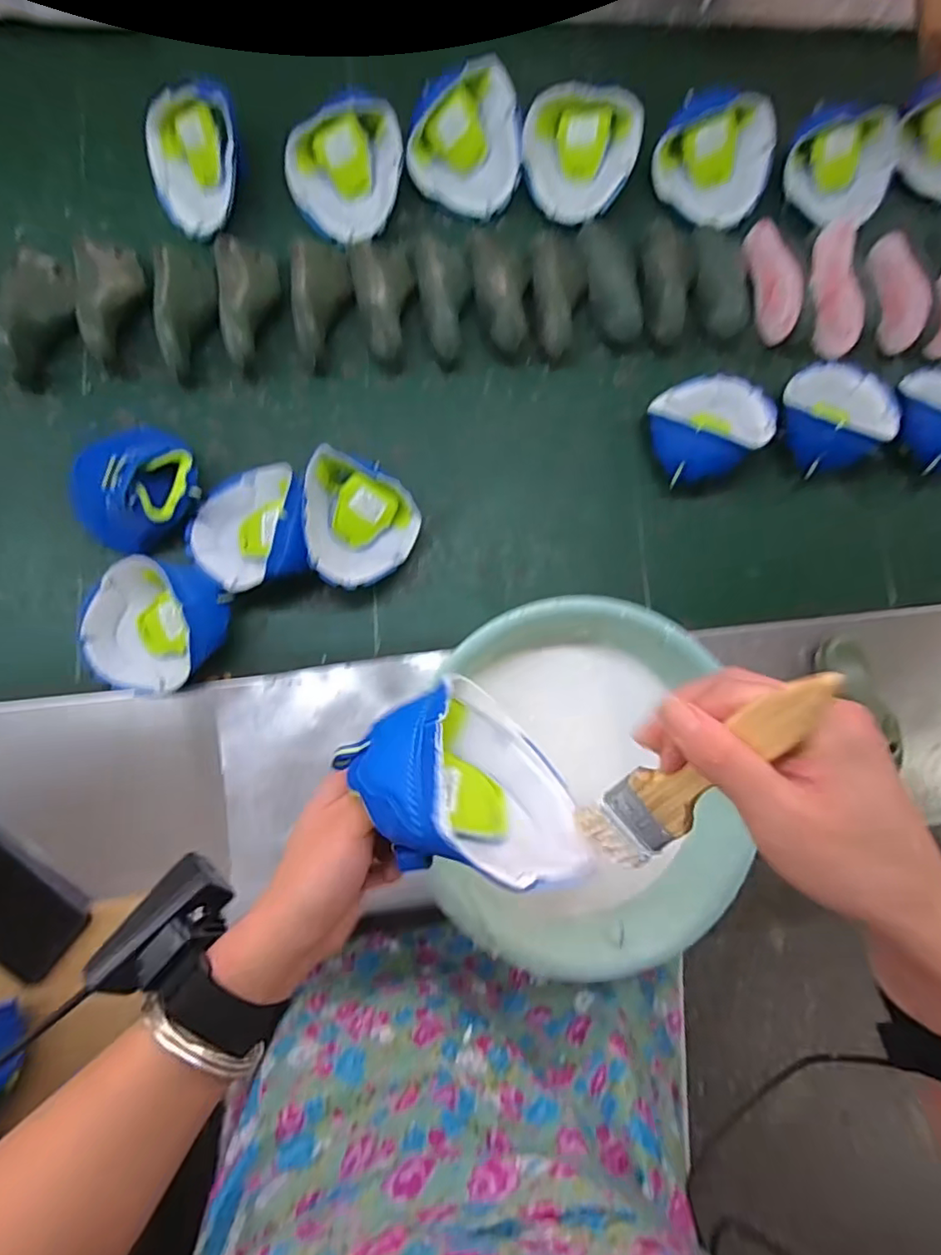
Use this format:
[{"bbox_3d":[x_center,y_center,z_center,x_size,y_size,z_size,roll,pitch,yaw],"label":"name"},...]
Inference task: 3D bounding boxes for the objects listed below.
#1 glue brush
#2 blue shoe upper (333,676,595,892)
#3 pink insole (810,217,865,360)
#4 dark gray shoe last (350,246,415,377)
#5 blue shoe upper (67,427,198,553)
[{"bbox_3d":[0.101,0.072,0.262,0.008,0.158,0.036,-22,68,-39],"label":"glue brush"},{"bbox_3d":[0.005,0.091,0.324,0.132,0.113,0.085,45,83,3],"label":"blue shoe upper"},{"bbox_3d":[0.435,-0.401,0.692,0.026,0.050,0.149,-9,97,-4],"label":"pink insole"},{"bbox_3d":[-0.094,-0.368,0.653,0.070,0.045,0.153,-5,83,-9],"label":"dark gray shoe last"},{"bbox_3d":[-0.352,-0.153,0.601,0.127,0.058,0.130,1,82,-8],"label":"blue shoe upper"}]

